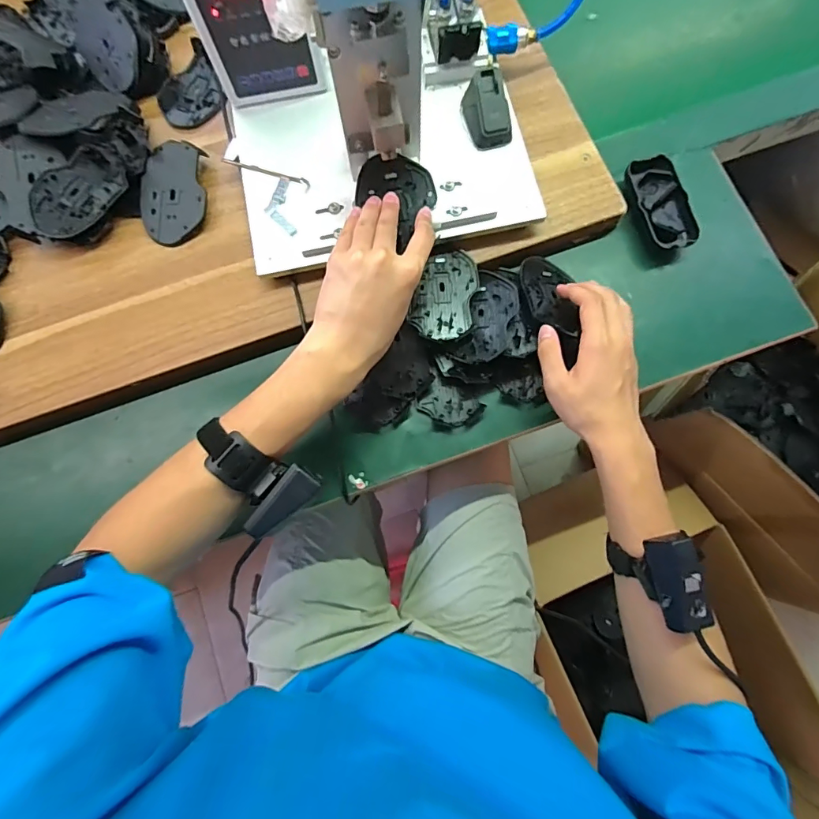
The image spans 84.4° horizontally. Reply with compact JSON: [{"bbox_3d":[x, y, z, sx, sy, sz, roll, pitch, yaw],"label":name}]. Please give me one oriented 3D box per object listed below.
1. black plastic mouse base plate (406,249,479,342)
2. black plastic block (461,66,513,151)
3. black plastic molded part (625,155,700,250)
[{"bbox_3d":[0.040,-0.120,0.469,0.060,0.009,0.101,15,80,3],"label":"black plastic mouse base plate"},{"bbox_3d":[0.081,-0.312,0.467,0.040,0.033,0.067,-16,79,-3],"label":"black plastic block"},{"bbox_3d":[0.277,-0.225,0.505,0.052,0.031,0.105,-15,79,-2],"label":"black plastic molded part"}]

